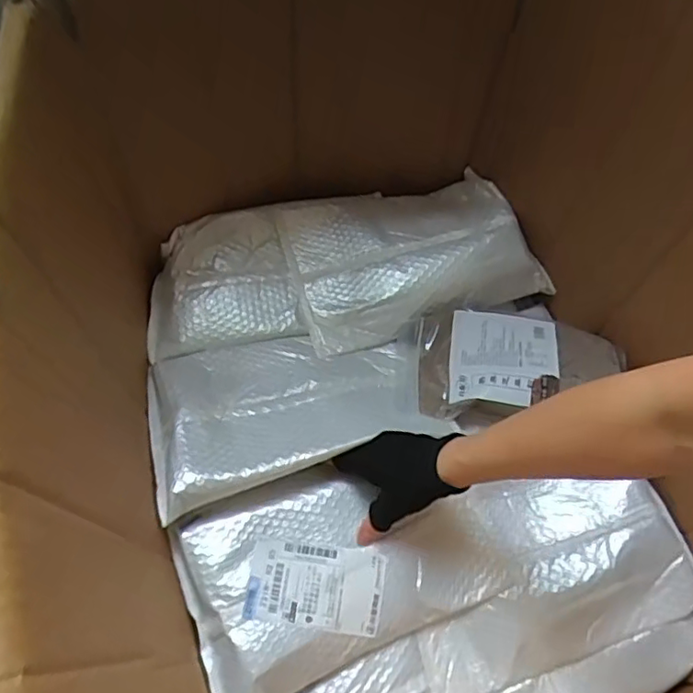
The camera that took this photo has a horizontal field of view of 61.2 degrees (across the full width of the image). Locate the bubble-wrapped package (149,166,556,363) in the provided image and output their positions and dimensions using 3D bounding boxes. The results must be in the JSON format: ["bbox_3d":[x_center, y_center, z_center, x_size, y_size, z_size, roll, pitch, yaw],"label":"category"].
[{"bbox_3d":[0.000,-0.105,0.739,0.487,0.054,0.212,-12,66,-8],"label":"bubble-wrapped package"}]

